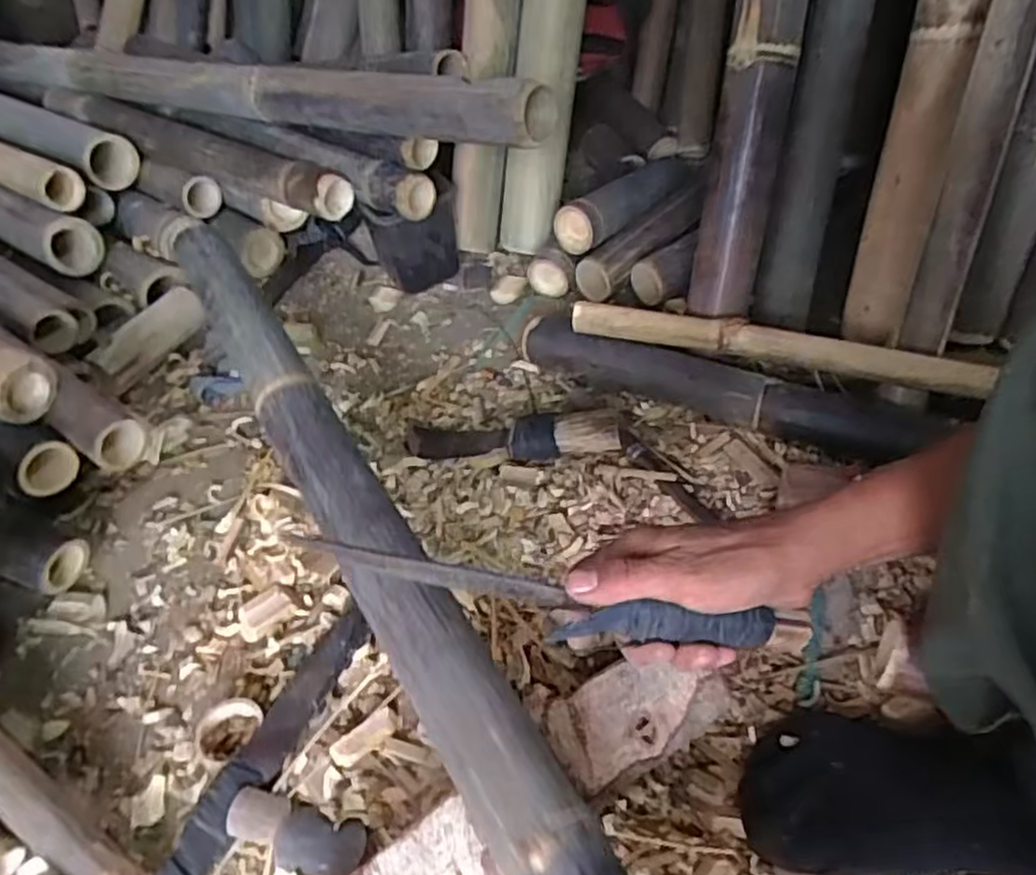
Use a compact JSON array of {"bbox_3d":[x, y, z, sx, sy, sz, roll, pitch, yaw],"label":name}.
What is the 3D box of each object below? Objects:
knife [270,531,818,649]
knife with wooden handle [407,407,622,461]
[{"bbox_3d":[0.016,0.093,0.409,0.282,0.037,0.018,12,48,-6],"label":"knife"},{"bbox_3d":[-0.008,-0.005,0.745,0.231,0.051,0.054,3,48,10],"label":"knife with wooden handle"}]

